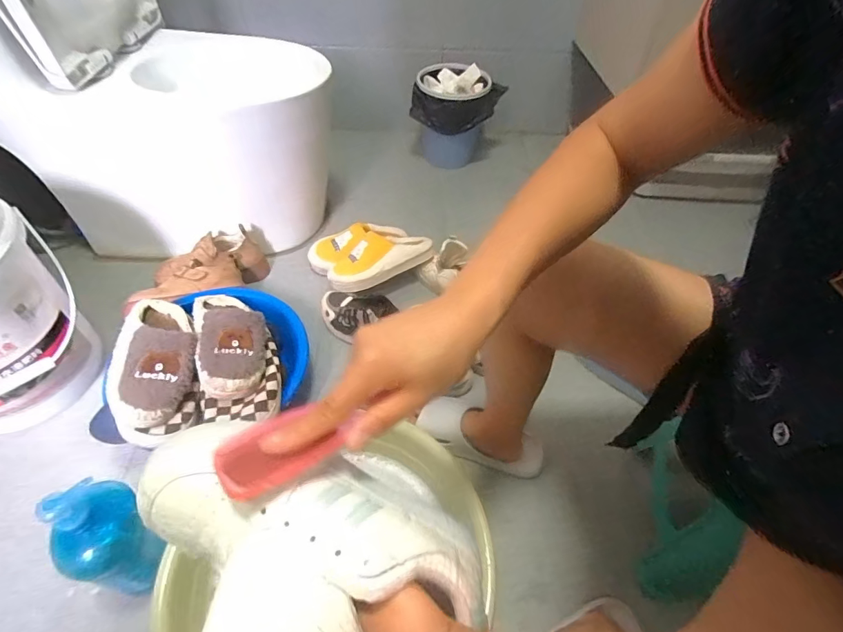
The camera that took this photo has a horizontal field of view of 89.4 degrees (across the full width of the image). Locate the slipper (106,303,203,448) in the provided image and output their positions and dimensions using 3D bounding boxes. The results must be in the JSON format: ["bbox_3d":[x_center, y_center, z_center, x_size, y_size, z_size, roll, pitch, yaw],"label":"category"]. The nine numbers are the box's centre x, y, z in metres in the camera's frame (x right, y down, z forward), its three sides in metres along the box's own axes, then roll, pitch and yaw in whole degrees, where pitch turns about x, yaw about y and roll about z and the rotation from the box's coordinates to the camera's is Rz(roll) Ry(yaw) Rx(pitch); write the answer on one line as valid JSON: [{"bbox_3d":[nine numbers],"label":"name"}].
[{"bbox_3d":[-0.440,0.076,0.705,0.133,0.086,0.259,-20,54,-19],"label":"slipper"}]

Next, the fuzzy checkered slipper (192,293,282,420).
[{"bbox_3d":[-0.320,0.054,0.725,0.123,0.072,0.303,-15,52,-15],"label":"fuzzy checkered slipper"}]

